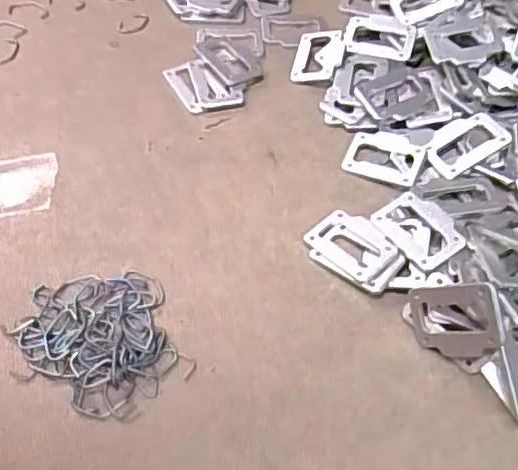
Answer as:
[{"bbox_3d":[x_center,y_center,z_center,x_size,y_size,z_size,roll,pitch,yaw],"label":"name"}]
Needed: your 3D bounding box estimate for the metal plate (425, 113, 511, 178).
[{"bbox_3d":[0.137,-0.061,0.406,0.050,0.007,0.033,-31,55,-1],"label":"metal plate"}]

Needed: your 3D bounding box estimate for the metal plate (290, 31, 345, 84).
[{"bbox_3d":[0.045,-0.136,0.464,0.037,0.006,0.055,5,60,21],"label":"metal plate"}]

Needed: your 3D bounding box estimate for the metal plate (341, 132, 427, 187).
[{"bbox_3d":[0.085,-0.053,0.412,0.049,0.010,0.038,21,57,12],"label":"metal plate"}]

